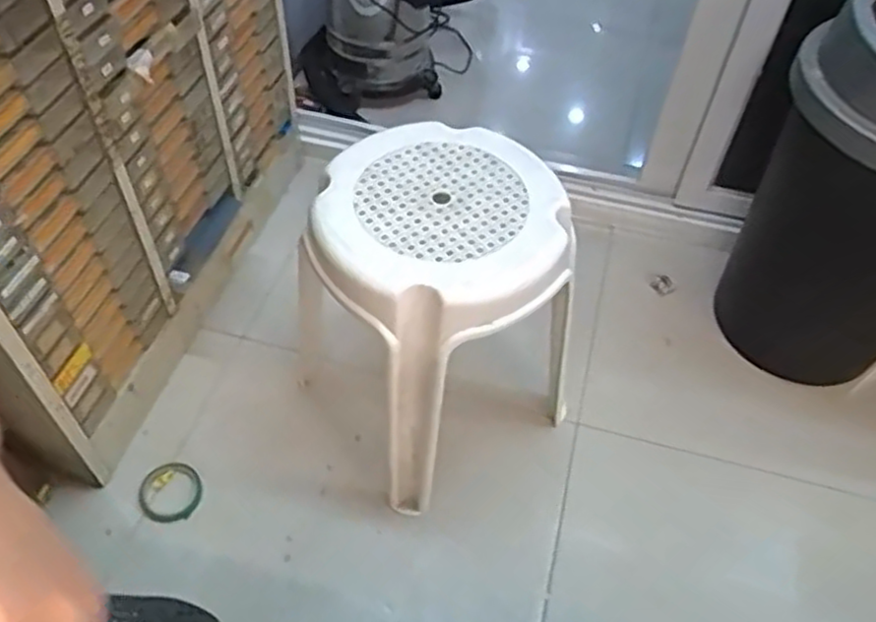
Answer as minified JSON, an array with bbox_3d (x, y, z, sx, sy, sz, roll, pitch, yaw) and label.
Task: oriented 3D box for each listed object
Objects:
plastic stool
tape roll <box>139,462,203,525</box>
[{"bbox_3d":[-0.004,-0.002,1.032,0.315,0.406,0.312,-28,58,-23],"label":"plastic stool"},{"bbox_3d":[-0.405,0.276,1.097,0.089,0.017,0.094,1,51,-1],"label":"tape roll"}]

